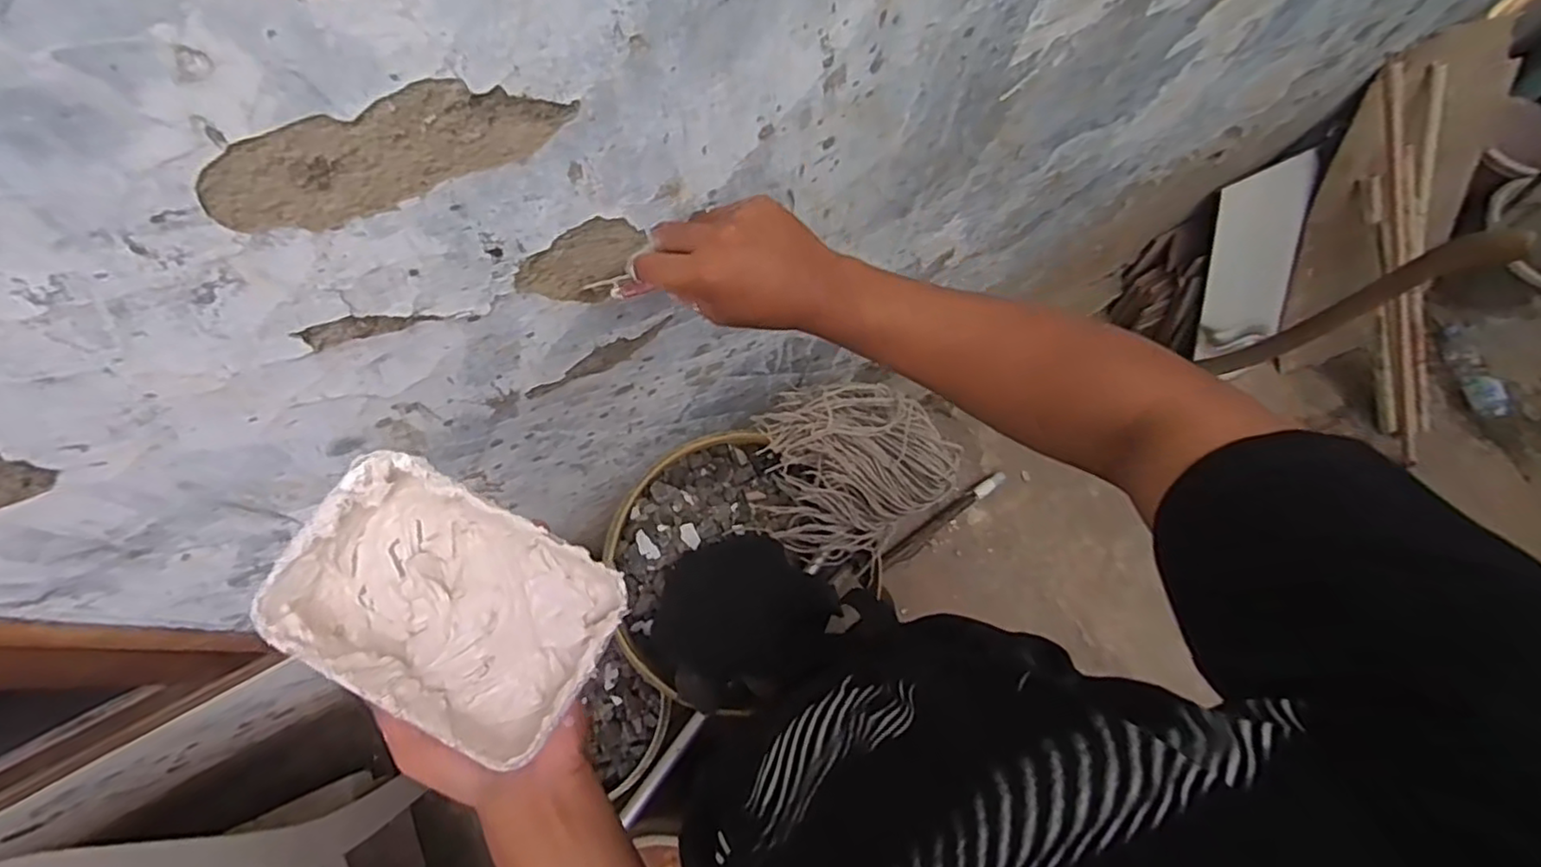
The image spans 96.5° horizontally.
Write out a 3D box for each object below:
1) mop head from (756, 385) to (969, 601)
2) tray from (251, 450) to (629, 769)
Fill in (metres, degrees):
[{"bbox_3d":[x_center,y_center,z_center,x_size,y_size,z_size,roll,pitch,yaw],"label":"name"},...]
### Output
[{"bbox_3d":[0.077,0.036,0.754,0.214,0.091,0.195,1,72,-2],"label":"mop head"},{"bbox_3d":[-0.174,0.093,0.377,0.167,0.045,0.111,26,73,6],"label":"tray"}]

